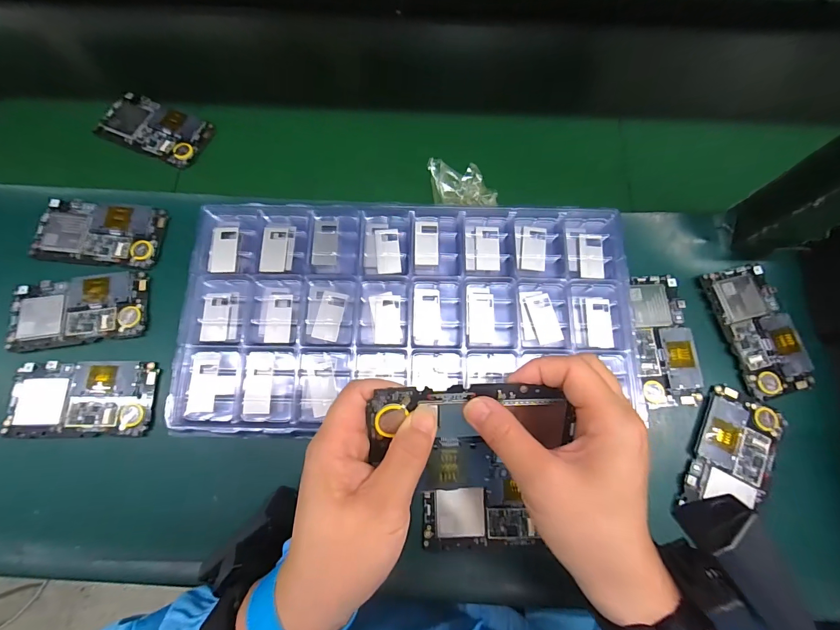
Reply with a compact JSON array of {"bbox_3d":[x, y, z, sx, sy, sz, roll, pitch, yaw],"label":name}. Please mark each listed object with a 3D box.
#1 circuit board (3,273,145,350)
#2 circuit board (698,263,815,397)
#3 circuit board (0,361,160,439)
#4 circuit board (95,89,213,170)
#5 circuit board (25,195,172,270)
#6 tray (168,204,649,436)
[{"bbox_3d":[-0.327,-0.005,0.360,0.122,0.011,0.066,-8,78,-3],"label":"circuit board"},{"bbox_3d":[0.326,0.013,0.357,0.066,0.010,0.124,-12,78,-4],"label":"circuit board"},{"bbox_3d":[-0.306,0.076,0.339,0.123,0.012,0.065,0,77,-1],"label":"circuit board"},{"bbox_3d":[-0.306,-0.214,0.430,0.118,0.010,0.065,24,78,4],"label":"circuit board"},{"bbox_3d":[-0.325,-0.084,0.382,0.121,0.014,0.064,4,77,0],"label":"circuit board"},{"bbox_3d":[-0.009,-0.006,0.340,0.388,0.033,0.202,-2,78,-1],"label":"tray"}]

